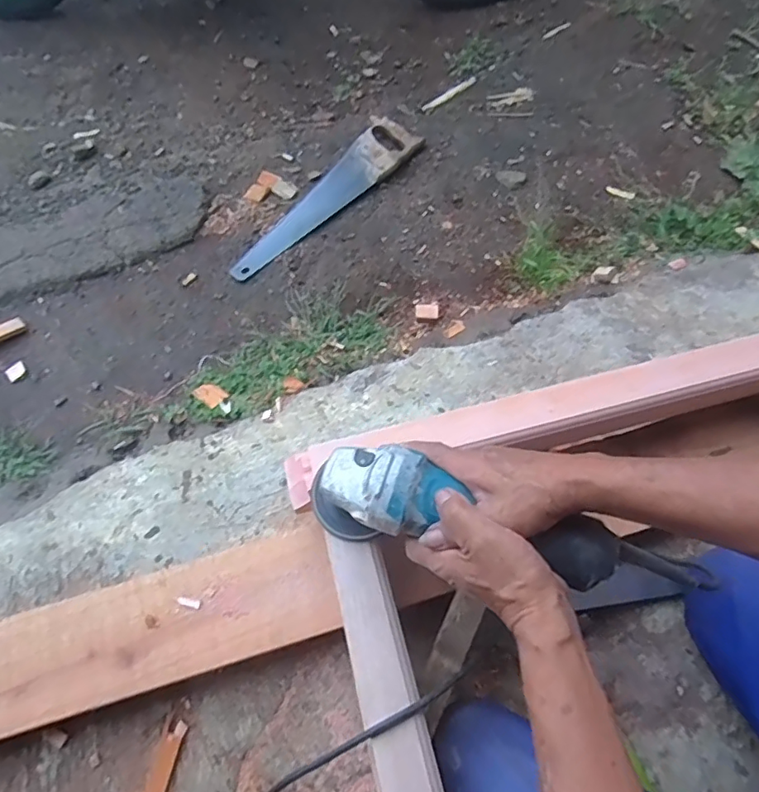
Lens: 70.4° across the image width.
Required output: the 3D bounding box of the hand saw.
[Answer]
[{"bbox_3d":[-0.111,-0.412,1.104,0.121,0.020,0.515,36,71,16],"label":"hand saw"}]

